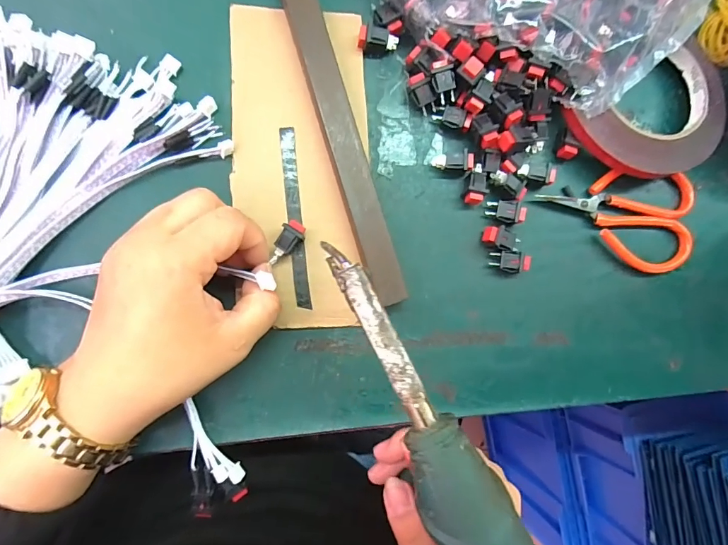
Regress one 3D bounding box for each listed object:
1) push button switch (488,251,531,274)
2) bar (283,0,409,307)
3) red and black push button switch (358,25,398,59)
[{"bbox_3d":[0.095,-0.007,0.266,0.023,0.012,0.013,8,86,-8],"label":"push button switch"},{"bbox_3d":[-0.015,-0.082,0.249,0.021,0.019,0.208,-17,90,-9],"label":"bar"},{"bbox_3d":[0.010,-0.147,0.256,0.024,0.010,0.011,4,87,-8],"label":"red and black push button switch"}]

